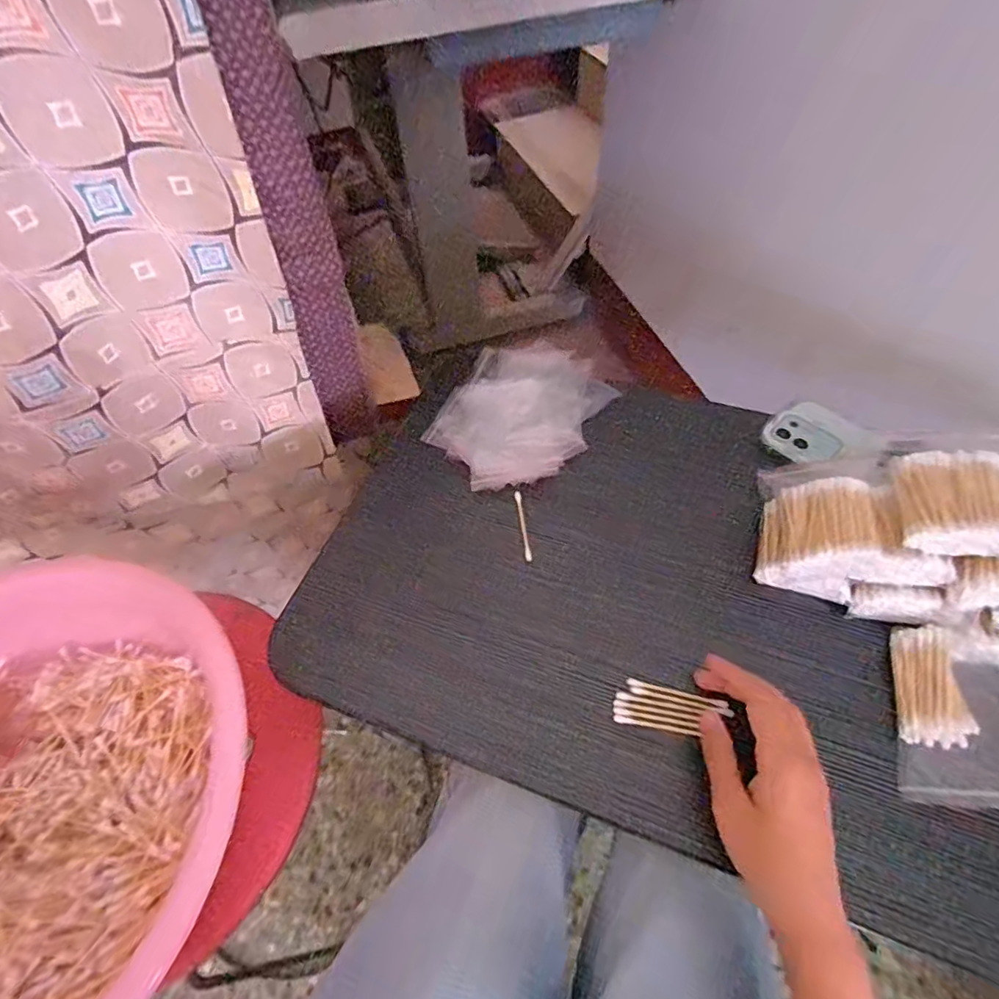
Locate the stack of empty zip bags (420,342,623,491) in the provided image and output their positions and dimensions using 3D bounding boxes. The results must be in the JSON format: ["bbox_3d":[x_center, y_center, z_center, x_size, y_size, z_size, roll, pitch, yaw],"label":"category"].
[{"bbox_3d":[0.018,-0.085,0.550,0.142,0.024,0.181,22,60,18],"label":"stack of empty zip bags"}]

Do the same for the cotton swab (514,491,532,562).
[{"bbox_3d":[0.021,0.022,0.480,0.006,0.005,0.069,-7,55,-1],"label":"cotton swab"}]

